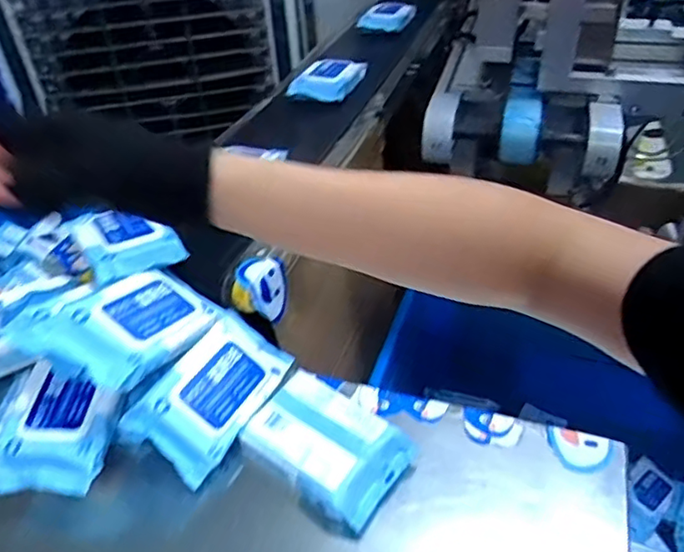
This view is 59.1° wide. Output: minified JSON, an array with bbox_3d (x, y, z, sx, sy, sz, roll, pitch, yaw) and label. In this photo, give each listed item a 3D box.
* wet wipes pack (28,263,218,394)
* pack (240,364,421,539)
[{"bbox_3d":[-0.209,0.051,0.625,0.106,0.048,0.166,32,33,9],"label":"wet wipes pack"},{"bbox_3d":[-0.016,0.169,0.602,0.153,0.042,0.111,26,47,33],"label":"pack"}]

